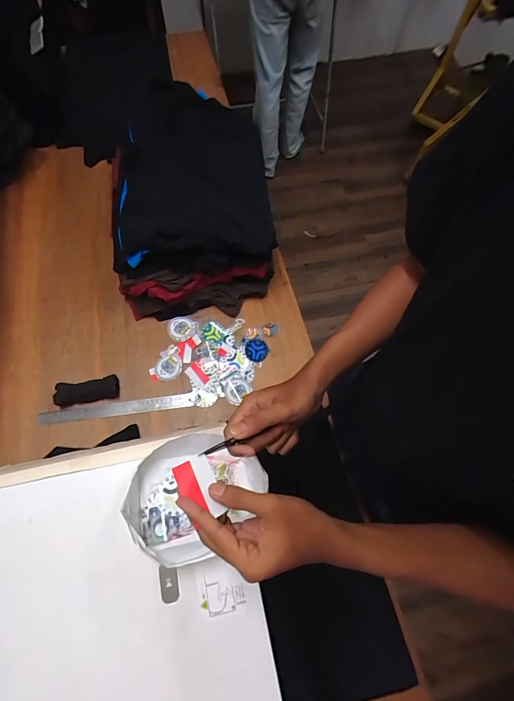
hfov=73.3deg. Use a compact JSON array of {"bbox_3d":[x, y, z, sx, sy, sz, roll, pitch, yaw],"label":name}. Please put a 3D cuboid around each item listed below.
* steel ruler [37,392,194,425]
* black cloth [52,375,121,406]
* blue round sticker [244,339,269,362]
[{"bbox_3d":[-0.300,0.126,0.736,0.319,0.006,0.030,-7,73,-5],"label":"steel ruler"},{"bbox_3d":[-0.357,0.083,0.732,0.129,0.033,0.047,-11,70,-6],"label":"black cloth"},{"bbox_3d":[0.000,-0.001,0.790,0.056,0.004,0.054,3,77,-12],"label":"blue round sticker"}]

